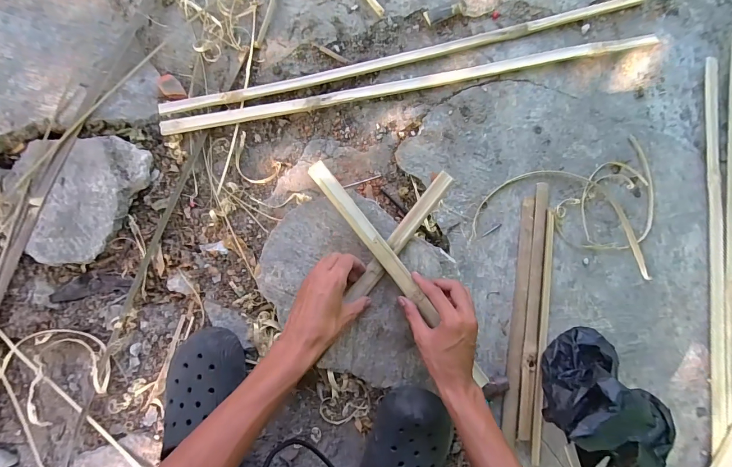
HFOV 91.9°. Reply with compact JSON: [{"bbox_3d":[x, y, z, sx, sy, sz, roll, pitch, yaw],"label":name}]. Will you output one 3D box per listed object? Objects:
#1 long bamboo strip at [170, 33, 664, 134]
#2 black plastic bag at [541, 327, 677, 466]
[{"bbox_3d":[0.101,-0.264,0.613,0.866,0.018,0.024,-13,83,-5],"label":"long bamboo strip"},{"bbox_3d":[0.335,0.248,0.502,0.171,0.141,0.162,-42,87,-7],"label":"black plastic bag"}]

